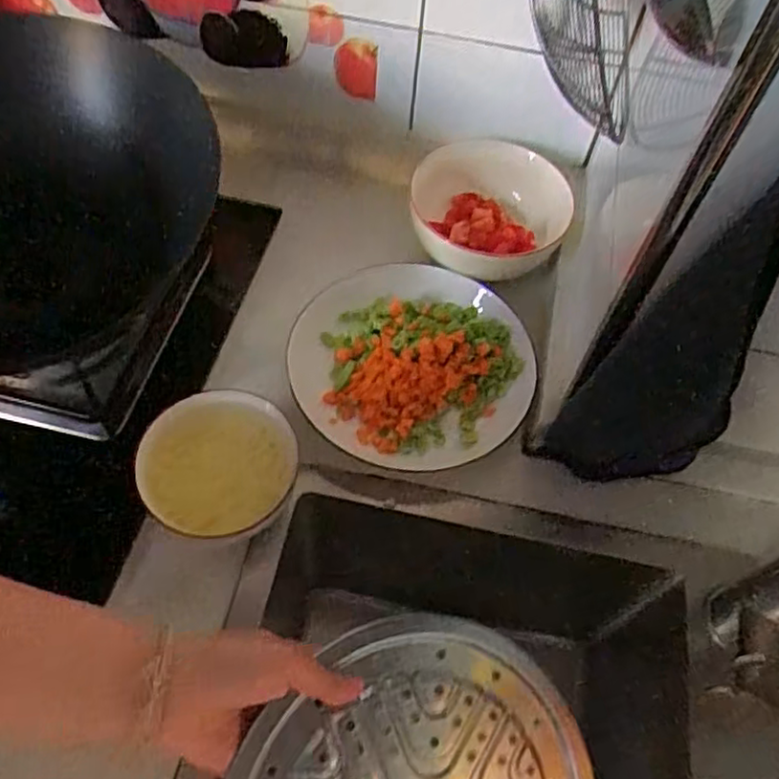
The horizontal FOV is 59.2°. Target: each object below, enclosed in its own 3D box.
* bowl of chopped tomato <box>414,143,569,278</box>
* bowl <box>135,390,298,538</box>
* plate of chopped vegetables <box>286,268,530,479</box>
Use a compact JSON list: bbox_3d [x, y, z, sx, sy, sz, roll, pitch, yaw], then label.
[{"bbox_3d":[0.094,-0.163,0.659,0.157,0.070,0.145,2,57,-3],"label":"bowl of chopped tomato"},{"bbox_3d":[-0.123,0.062,0.504,0.102,0.059,0.107,2,57,-3],"label":"bowl"},{"bbox_3d":[0.021,-0.026,0.591,0.204,0.037,0.190,2,57,-3],"label":"plate of chopped vegetables"}]

